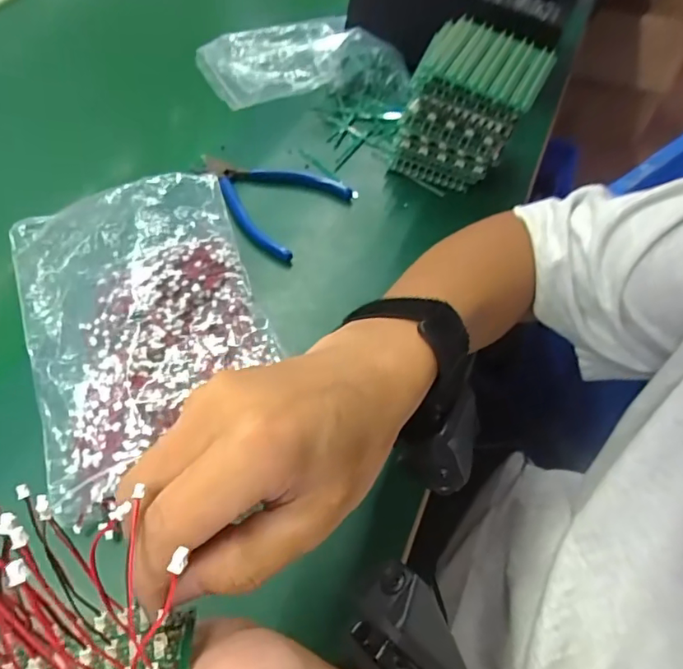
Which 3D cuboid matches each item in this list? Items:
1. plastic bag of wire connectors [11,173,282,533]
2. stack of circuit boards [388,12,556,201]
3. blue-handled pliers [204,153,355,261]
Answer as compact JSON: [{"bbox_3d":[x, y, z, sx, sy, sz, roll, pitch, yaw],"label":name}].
[{"bbox_3d":[-0.138,-0.010,0.380,0.158,0.046,0.234,-18,58,-15],"label":"plastic bag of wire connectors"},{"bbox_3d":[0.110,-0.193,0.478,0.101,0.124,0.068,29,59,16],"label":"stack of circuit boards"},{"bbox_3d":[-0.067,-0.132,0.485,0.121,0.021,0.113,30,59,16],"label":"blue-handled pliers"}]

